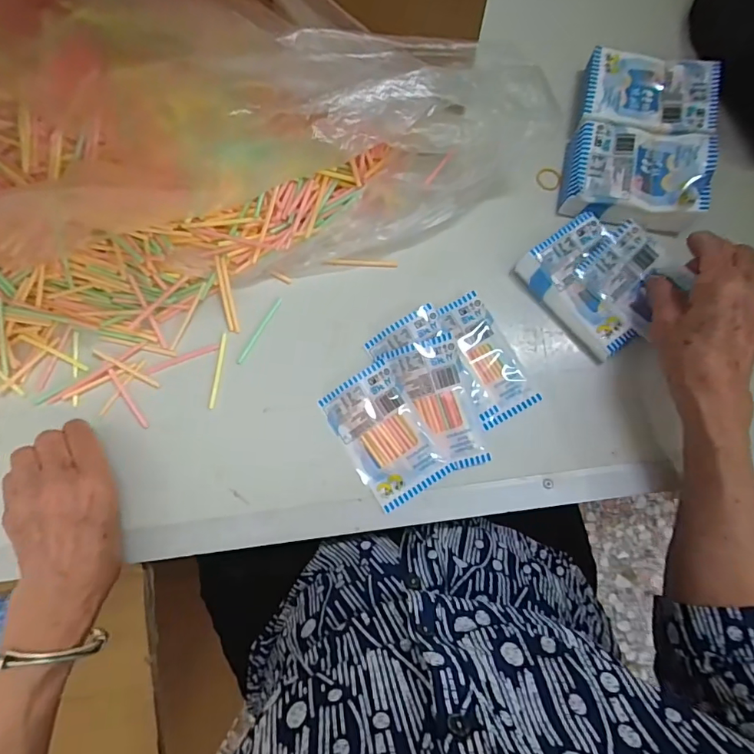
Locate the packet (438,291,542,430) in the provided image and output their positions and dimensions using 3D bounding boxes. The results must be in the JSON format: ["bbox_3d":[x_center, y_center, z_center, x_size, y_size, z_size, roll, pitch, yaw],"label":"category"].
[{"bbox_3d":[0.087,-0.016,0.390,0.045,0.011,0.103,-27,82,-4],"label":"packet"}]

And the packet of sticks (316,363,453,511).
[{"bbox_3d":[0.006,0.047,0.383,0.062,0.013,0.102,-33,82,-5],"label":"packet of sticks"}]

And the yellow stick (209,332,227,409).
[{"bbox_3d":[-0.130,-0.005,0.396,0.005,0.004,0.062,9,81,2],"label":"yellow stick"}]

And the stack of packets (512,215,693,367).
[{"bbox_3d":[0.182,-0.083,0.393,0.101,0.018,0.103,-42,87,-2],"label":"stack of packets"}]

